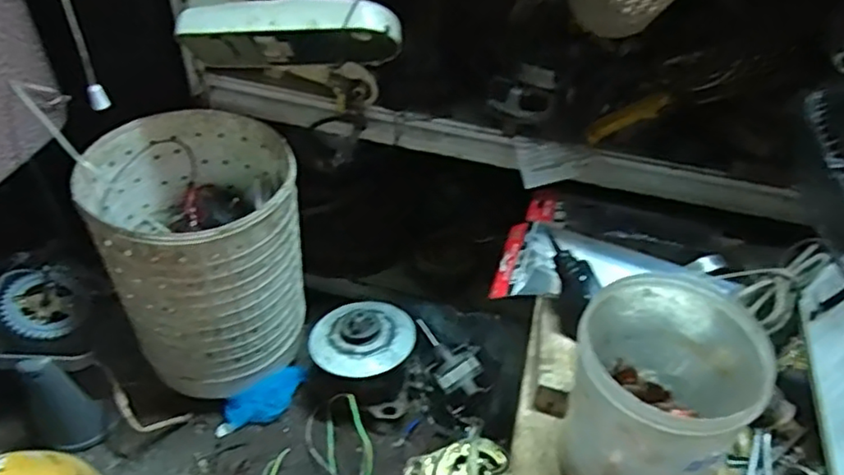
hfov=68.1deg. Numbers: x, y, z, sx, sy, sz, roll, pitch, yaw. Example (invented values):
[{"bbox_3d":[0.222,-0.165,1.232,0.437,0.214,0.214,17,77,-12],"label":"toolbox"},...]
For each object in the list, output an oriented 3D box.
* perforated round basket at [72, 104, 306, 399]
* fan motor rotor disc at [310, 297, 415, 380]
[{"bbox_3d":[-0.302,0.033,0.891,0.243,0.332,0.248,2,42,-2],"label":"perforated round basket"},{"bbox_3d":[-0.087,0.141,0.928,0.148,0.043,0.155,2,42,-2],"label":"fan motor rotor disc"}]

